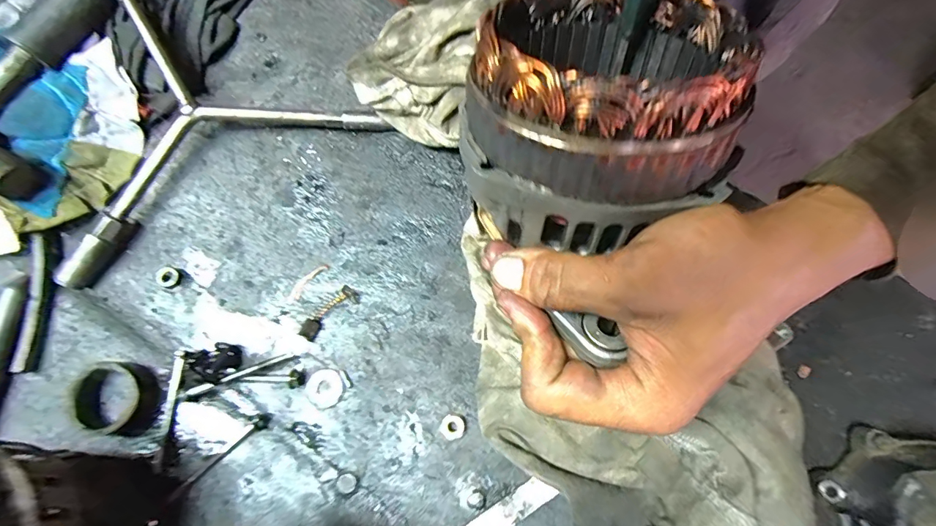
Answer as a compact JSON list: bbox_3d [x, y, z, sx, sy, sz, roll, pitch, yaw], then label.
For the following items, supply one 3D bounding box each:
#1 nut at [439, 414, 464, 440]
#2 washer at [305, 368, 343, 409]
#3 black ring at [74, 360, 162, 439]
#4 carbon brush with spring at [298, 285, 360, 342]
[{"bbox_3d":[-0.009,0.091,0.239,0.013,0.005,0.013,0,74,2],"label":"nut"},{"bbox_3d":[-0.083,0.072,0.247,0.021,0.004,0.020,0,74,2],"label":"washer"},{"bbox_3d":[-0.198,0.076,0.242,0.043,0.016,0.039,3,74,2],"label":"black ring"},{"bbox_3d":[-0.084,0.030,0.259,0.039,0.009,0.013,-44,77,-10],"label":"carbon brush with spring"}]

